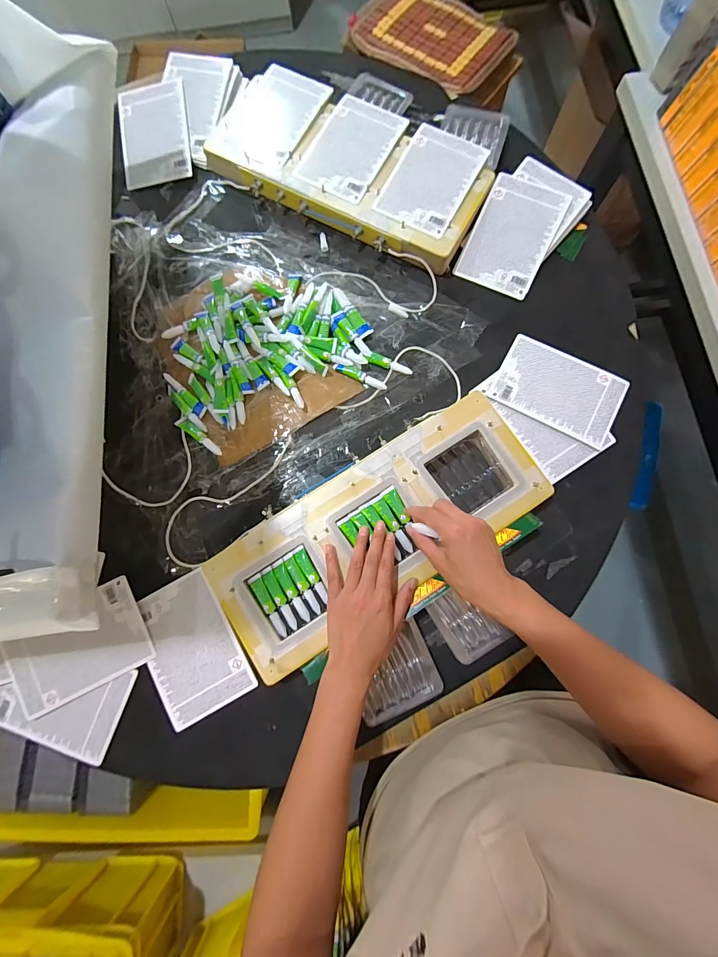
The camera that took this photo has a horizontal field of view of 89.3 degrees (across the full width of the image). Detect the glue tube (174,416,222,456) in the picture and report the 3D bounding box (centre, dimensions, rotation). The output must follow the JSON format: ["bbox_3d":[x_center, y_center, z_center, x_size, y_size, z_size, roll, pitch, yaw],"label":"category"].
[{"bbox_3d":[-0.224,-0.060,0.514,0.080,0.007,0.017,36,83,9],"label":"glue tube"}]

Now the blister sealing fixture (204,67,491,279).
[{"bbox_3d":[-0.014,-0.492,0.566,0.427,0.040,0.210,26,82,7],"label":"blister sealing fixture"}]

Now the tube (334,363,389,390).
[{"bbox_3d":[0.001,-0.147,0.522,0.081,0.013,0.012,23,81,7],"label":"tube"}]

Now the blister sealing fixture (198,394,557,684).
[{"bbox_3d":[0.026,0.062,0.466,0.421,0.028,0.167,-32,83,-5],"label":"blister sealing fixture"}]

